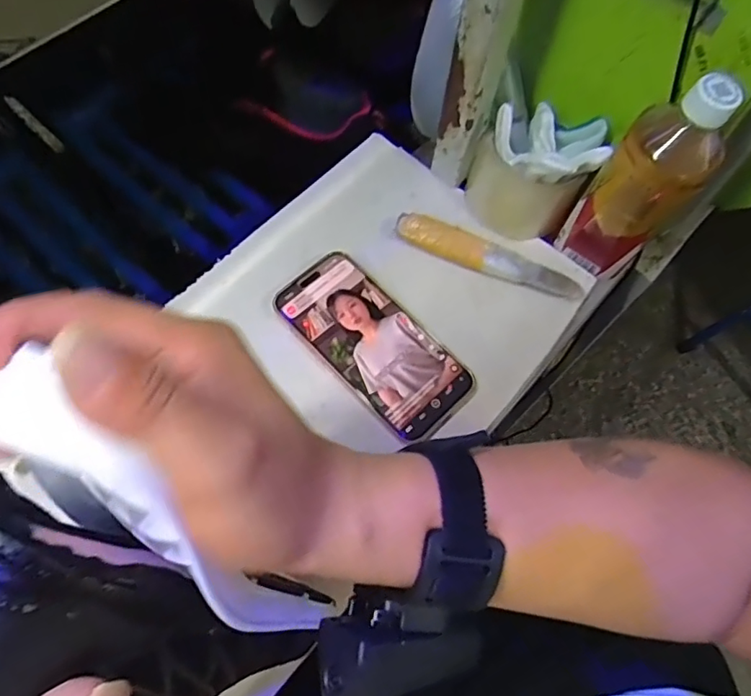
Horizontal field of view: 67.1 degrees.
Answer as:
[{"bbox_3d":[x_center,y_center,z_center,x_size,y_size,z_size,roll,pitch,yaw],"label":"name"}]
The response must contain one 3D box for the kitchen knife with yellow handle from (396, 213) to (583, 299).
[{"bbox_3d":[0.098,-0.079,0.490,0.165,0.025,0.029,20,67,7],"label":"kitchen knife with yellow handle"}]

